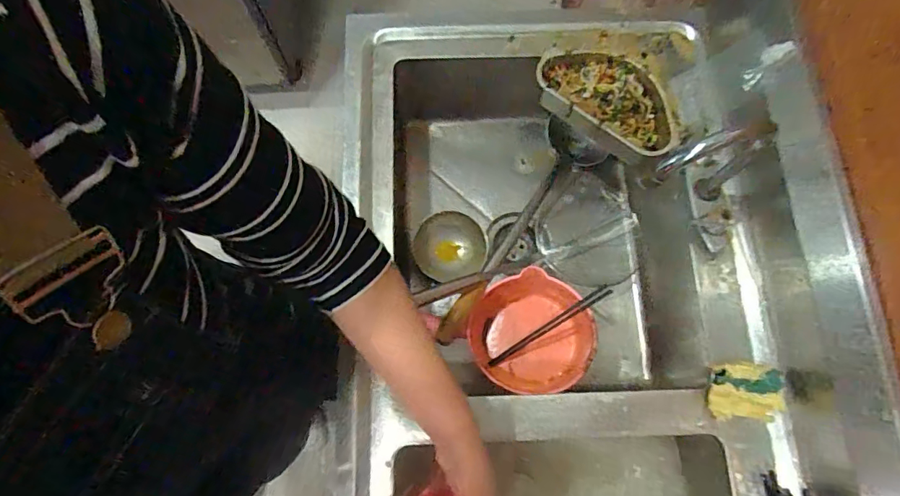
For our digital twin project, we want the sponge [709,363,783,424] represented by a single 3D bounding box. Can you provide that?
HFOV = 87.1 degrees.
[{"bbox_3d":[0.360,0.175,0.573,0.085,0.033,0.064,2,75,1],"label":"sponge"}]

